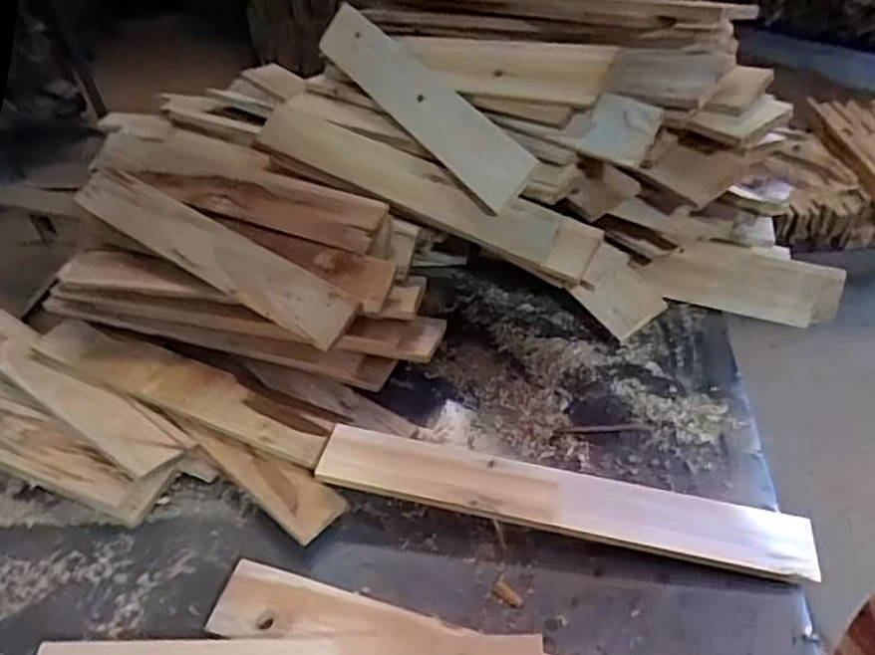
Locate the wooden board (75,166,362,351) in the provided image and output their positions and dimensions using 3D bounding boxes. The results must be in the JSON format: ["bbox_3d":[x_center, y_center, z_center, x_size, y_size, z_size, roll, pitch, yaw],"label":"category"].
[{"bbox_3d":[-0.318,-0.110,0.906,0.479,0.021,0.076,28,80,20],"label":"wooden board"}]

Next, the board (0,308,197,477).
[{"bbox_3d":[-0.508,0.069,0.902,0.477,0.014,0.069,24,50,28],"label":"board"}]

